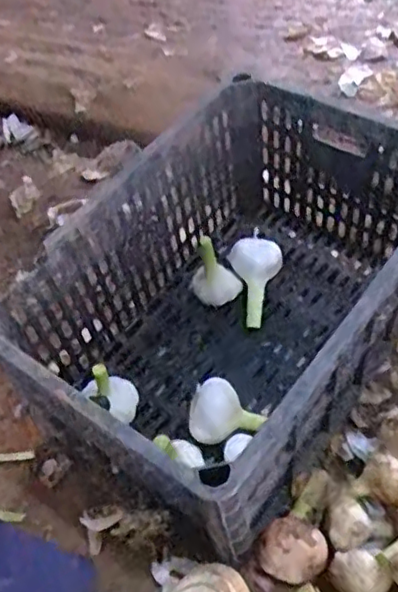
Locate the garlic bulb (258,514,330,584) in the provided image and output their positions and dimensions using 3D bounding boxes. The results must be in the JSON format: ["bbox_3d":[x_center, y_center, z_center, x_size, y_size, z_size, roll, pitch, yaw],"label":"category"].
[{"bbox_3d":[0.088,0.241,0.595,0.063,0.041,0.055,-24,51,-14],"label":"garlic bulb"}]

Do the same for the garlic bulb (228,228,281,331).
[{"bbox_3d":[0.073,-0.020,0.770,0.061,0.071,0.098,-5,49,2],"label":"garlic bulb"}]

